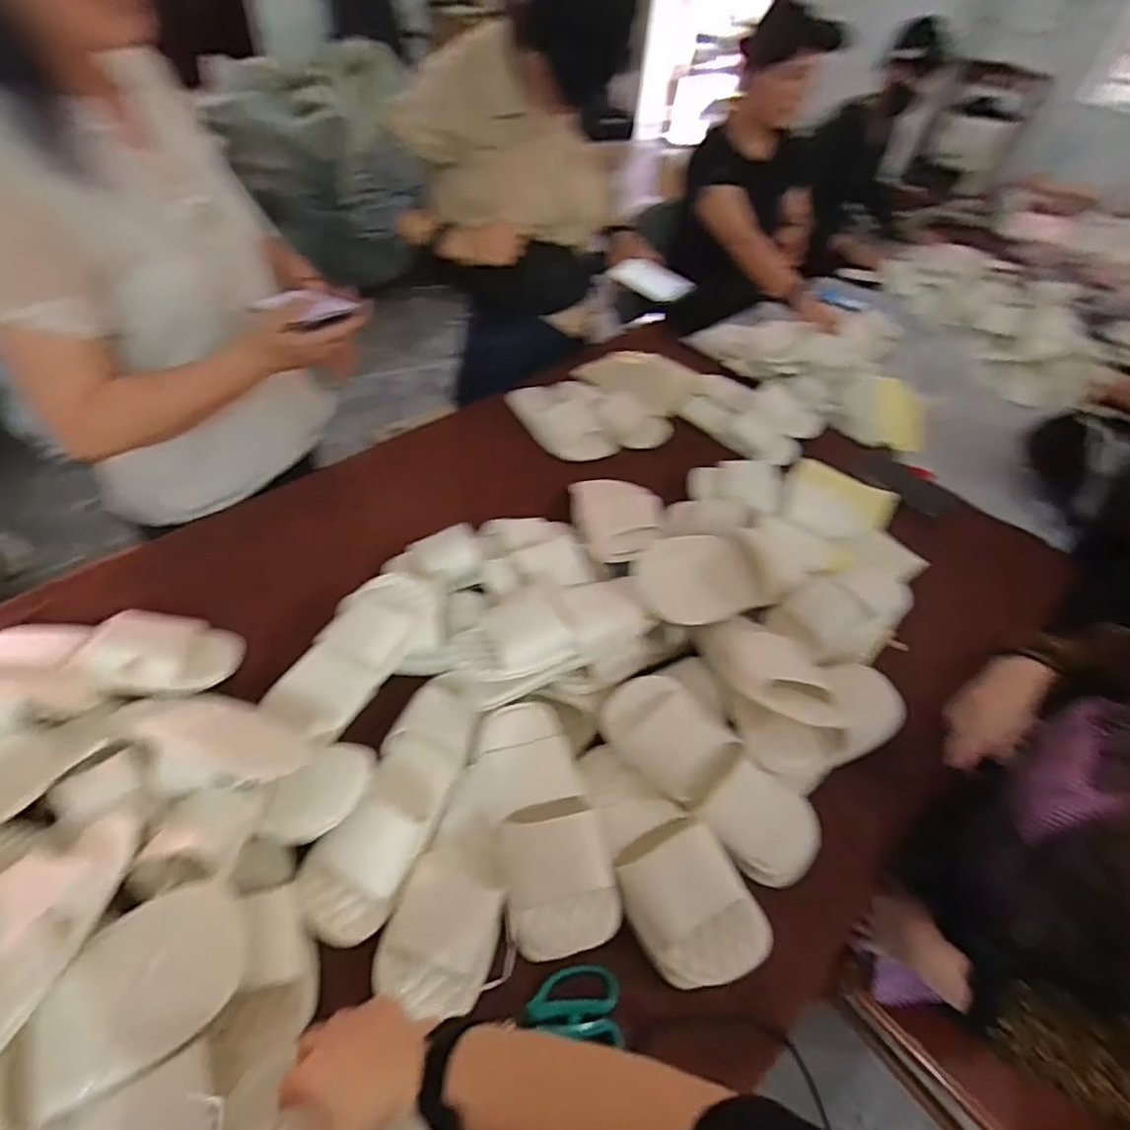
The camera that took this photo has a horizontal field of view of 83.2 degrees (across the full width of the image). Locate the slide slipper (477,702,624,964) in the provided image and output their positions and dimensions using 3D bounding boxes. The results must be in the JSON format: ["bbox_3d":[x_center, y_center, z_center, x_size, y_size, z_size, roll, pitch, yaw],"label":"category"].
[{"bbox_3d":[-0.023,0.266,0.673,0.111,0.051,0.249,-9,50,-14],"label":"slide slipper"}]

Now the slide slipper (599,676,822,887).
[{"bbox_3d":[0.164,0.230,0.700,0.270,0.044,0.106,41,79,9],"label":"slide slipper"}]

